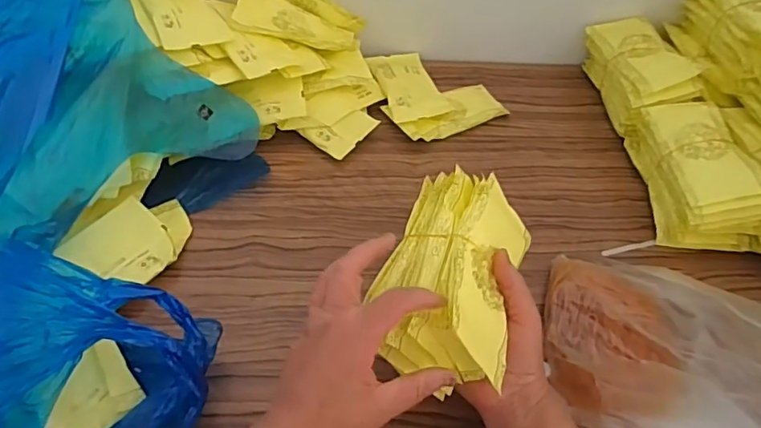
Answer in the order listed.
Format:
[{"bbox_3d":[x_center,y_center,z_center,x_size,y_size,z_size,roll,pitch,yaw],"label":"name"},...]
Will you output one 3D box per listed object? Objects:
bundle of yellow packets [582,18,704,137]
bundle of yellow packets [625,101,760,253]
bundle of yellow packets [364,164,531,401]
[{"bbox_3d":[0.364,-0.198,0.753,0.091,0.106,0.186,-1,50,-7],"label":"bundle of yellow packets"},{"bbox_3d":[0.386,-0.047,0.637,0.111,0.095,0.176,5,50,-2],"label":"bundle of yellow packets"},{"bbox_3d":[0.065,0.046,0.449,0.111,0.079,0.183,18,51,9],"label":"bundle of yellow packets"}]

